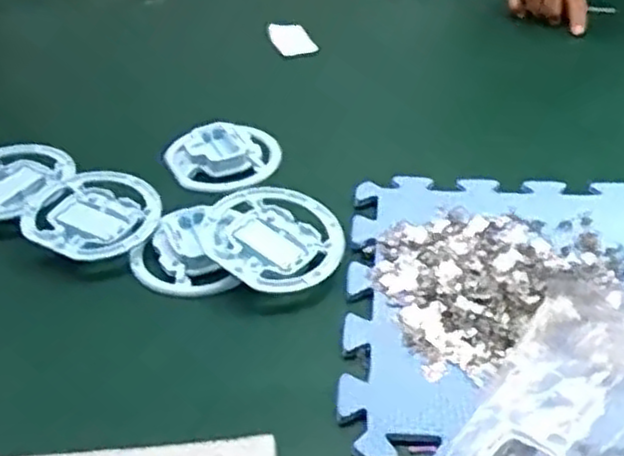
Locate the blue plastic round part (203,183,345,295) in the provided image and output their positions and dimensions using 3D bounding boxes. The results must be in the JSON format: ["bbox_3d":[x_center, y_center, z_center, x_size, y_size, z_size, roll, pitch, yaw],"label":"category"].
[{"bbox_3d":[-0.030,0.005,0.602,0.105,0.020,0.093,20,44,25],"label":"blue plastic round part"}]

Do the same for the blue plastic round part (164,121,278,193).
[{"bbox_3d":[-0.078,-0.065,0.718,0.101,0.024,0.096,-2,39,1],"label":"blue plastic round part"}]

